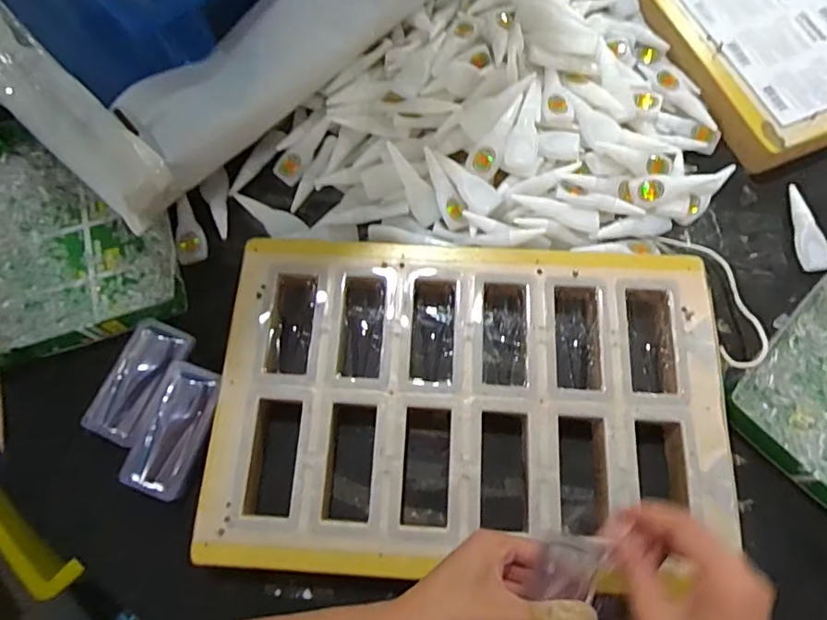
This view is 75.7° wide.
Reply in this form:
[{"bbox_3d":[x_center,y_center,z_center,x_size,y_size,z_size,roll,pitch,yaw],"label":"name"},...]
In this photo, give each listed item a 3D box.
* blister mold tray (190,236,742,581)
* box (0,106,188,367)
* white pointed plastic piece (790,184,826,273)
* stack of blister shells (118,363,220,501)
[{"bbox_3d":[0.045,0.075,0.455,0.421,0.041,0.280,3,76,2],"label":"blister mold tray"},{"bbox_3d":[-0.360,-0.088,0.535,0.217,0.041,0.265,-18,76,-3],"label":"box"},{"bbox_3d":[0.380,-0.079,0.516,0.024,0.010,0.089,-5,75,0],"label":"white pointed plastic piece"},{"bbox_3d":[-0.207,0.102,0.458,0.059,0.019,0.111,16,76,6],"label":"stack of blister shells"}]

